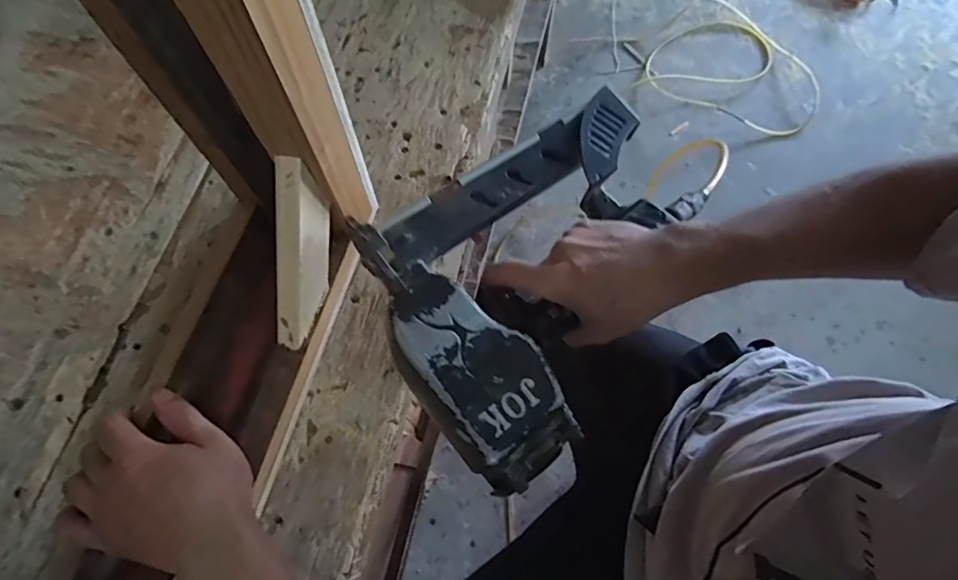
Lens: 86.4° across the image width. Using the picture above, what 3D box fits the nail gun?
[{"bbox_3d":[0.060,-0.022,0.380,0.282,0.066,0.200,-37,75,-13],"label":"nail gun"}]

